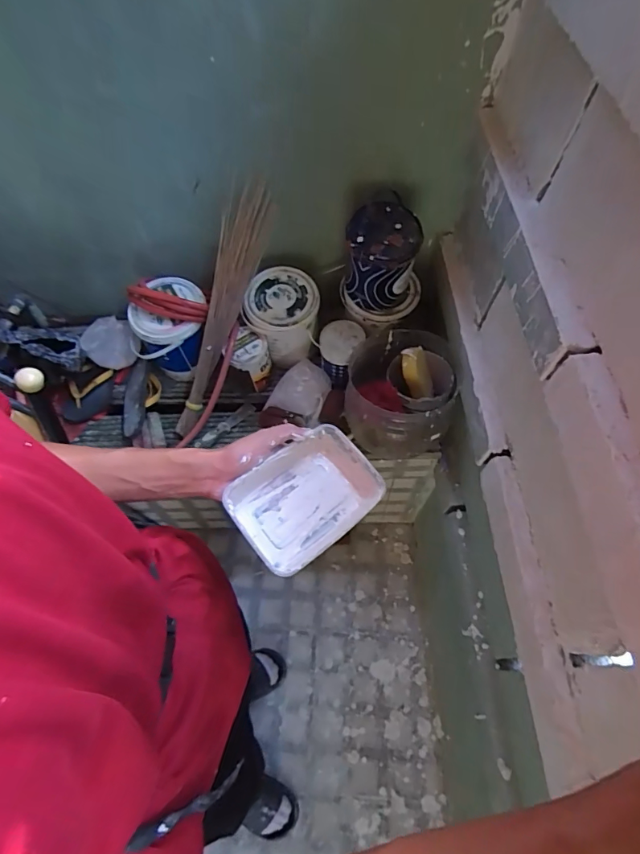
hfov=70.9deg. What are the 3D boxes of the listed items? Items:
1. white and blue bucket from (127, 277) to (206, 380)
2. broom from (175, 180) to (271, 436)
[{"bbox_3d":[-0.362,-0.233,1.113,0.175,0.207,0.161,-1,60,-1],"label":"white and blue bucket"},{"bbox_3d":[-0.221,-0.258,1.016,0.096,0.077,0.548,25,108,13],"label":"broom"}]

